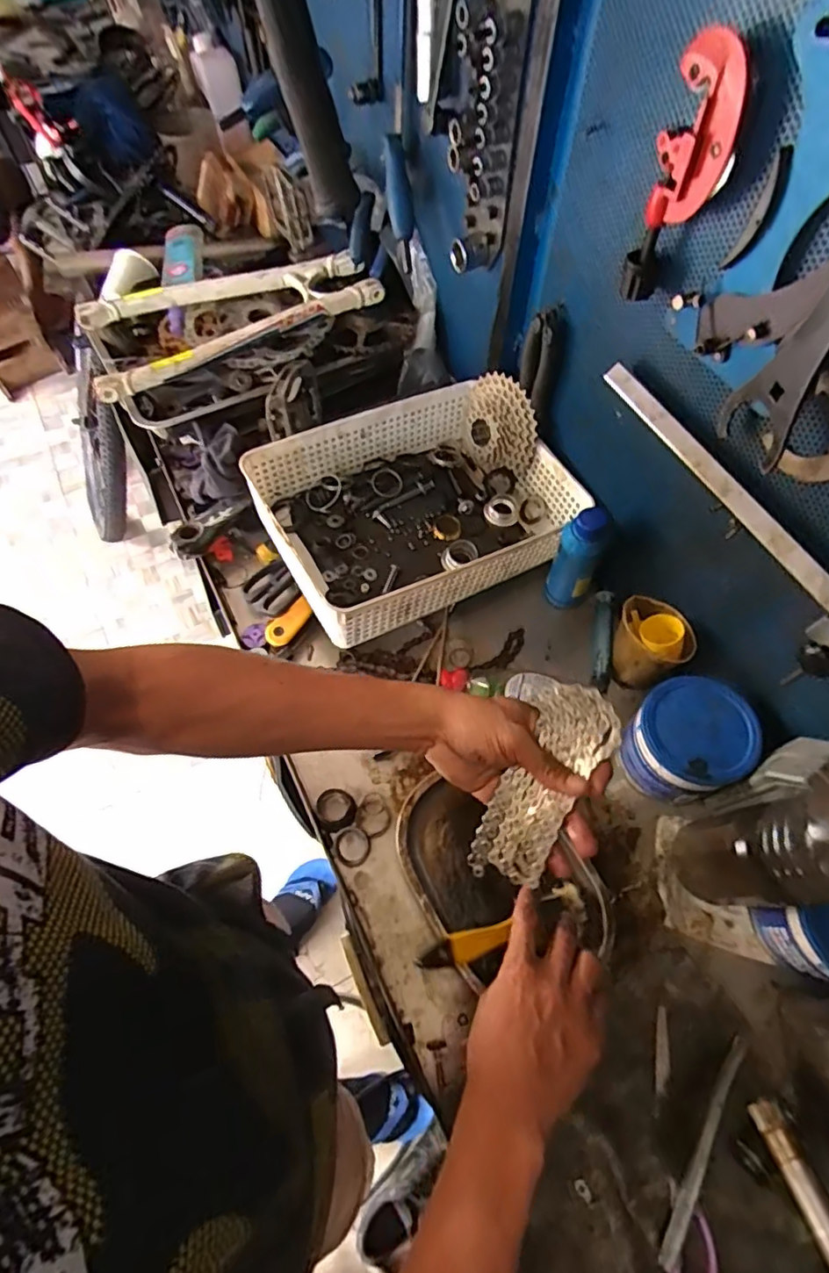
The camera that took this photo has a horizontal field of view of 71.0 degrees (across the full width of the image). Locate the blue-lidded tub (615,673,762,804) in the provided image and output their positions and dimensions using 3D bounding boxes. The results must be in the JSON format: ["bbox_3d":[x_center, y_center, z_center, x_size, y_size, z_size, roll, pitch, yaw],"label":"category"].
[{"bbox_3d":[0.261,0.100,0.560,0.094,0.096,0.098,0,61,0],"label":"blue-lidded tub"}]

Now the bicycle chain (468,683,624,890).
[{"bbox_3d":[0.099,0.118,0.456,0.063,0.023,0.169,30,92,15],"label":"bicycle chain"}]

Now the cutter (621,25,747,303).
[{"bbox_3d":[0.184,-0.307,0.399,0.049,0.153,0.026,24,64,12],"label":"cutter"}]

